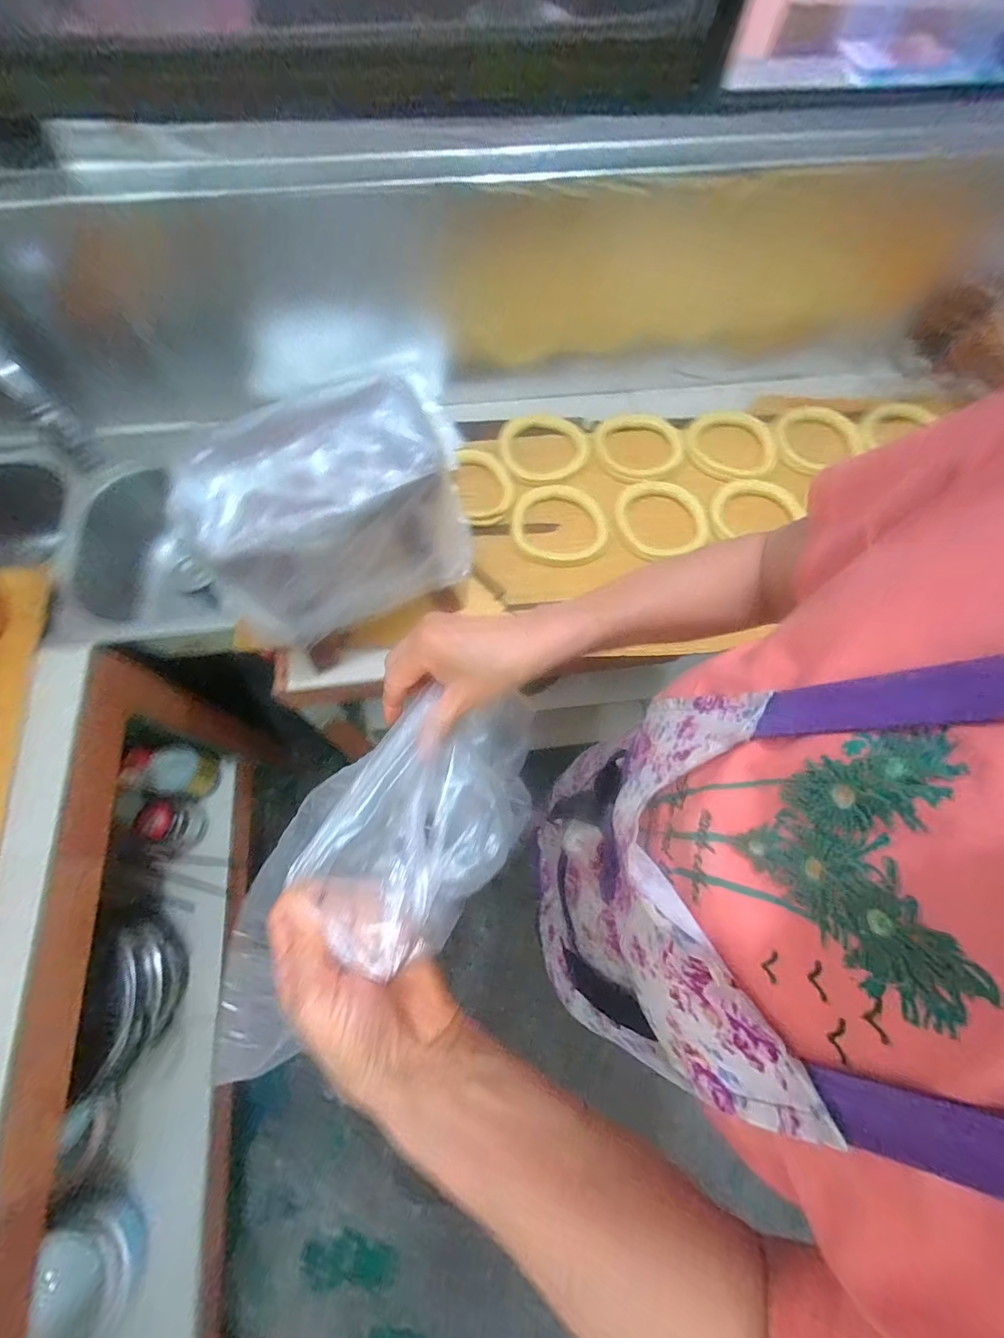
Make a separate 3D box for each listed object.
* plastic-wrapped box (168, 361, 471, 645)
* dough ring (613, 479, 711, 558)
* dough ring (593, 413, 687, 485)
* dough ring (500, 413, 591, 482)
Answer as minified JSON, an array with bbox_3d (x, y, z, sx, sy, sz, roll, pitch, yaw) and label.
[{"bbox_3d":[-0.183,-0.174,0.564,0.279,0.200,0.164,-20,70,-9],"label":"plastic-wrapped box"},{"bbox_3d":[0.248,-0.238,0.767,0.145,0.011,0.139,1,68,-1],"label":"dough ring"},{"bbox_3d":[0.228,-0.368,0.808,0.147,0.021,0.135,1,68,-1],"label":"dough ring"},{"bbox_3d":[0.071,-0.370,0.811,0.147,0.011,0.137,1,68,-1],"label":"dough ring"}]

